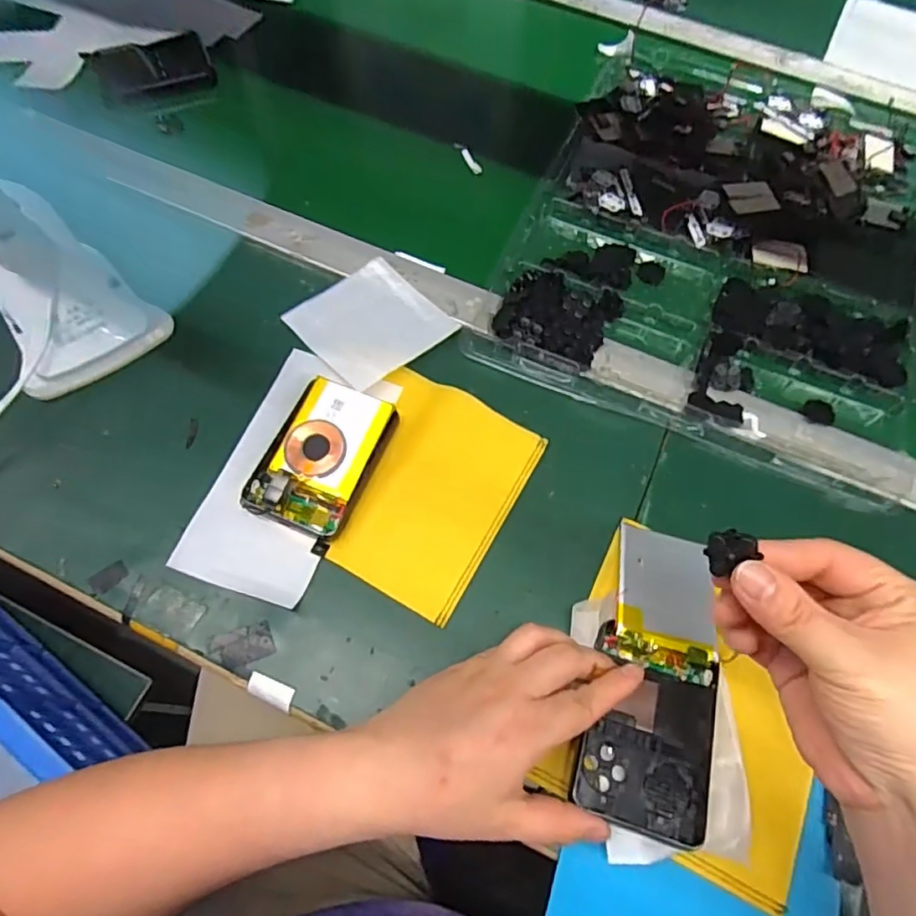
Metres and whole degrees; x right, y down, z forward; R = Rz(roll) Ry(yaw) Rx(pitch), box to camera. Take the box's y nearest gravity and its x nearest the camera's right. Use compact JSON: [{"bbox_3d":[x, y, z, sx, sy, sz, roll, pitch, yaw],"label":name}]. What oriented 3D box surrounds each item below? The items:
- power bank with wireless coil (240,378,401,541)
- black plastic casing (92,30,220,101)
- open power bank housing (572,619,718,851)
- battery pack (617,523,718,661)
[{"bbox_3d":[-0.093,-0.003,0.406,0.070,0.021,0.104,21,66,7],"label":"power bank with wireless coil"},{"bbox_3d":[-0.302,-0.387,0.588,0.106,0.014,0.074,-22,69,-12],"label":"black plastic casing"},{"bbox_3d":[0.109,0.155,0.335,0.071,0.021,0.100,16,66,4],"label":"open power bank housing"},{"bbox_3d":[0.131,0.081,0.369,0.059,0.008,0.076,18,55,-3],"label":"battery pack"}]

